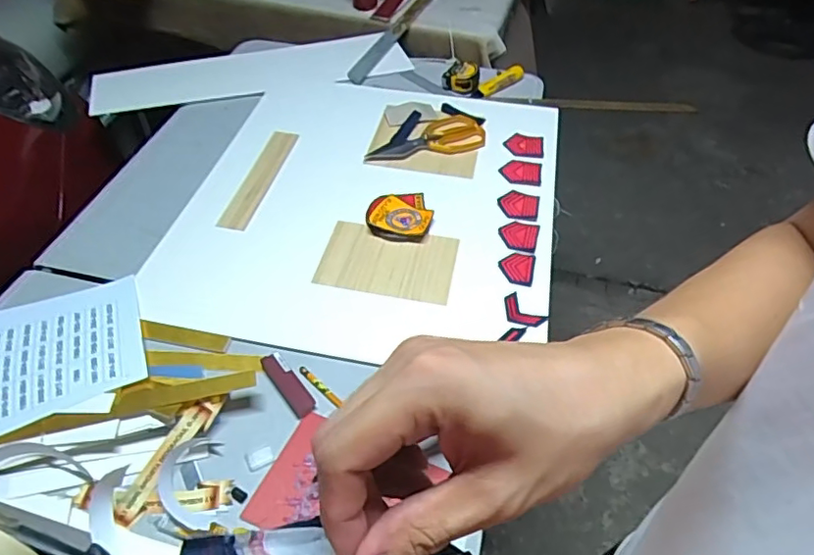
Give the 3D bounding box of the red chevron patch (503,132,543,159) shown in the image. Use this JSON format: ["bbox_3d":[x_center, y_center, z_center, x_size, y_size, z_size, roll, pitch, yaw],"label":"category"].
[{"bbox_3d":[0.217,-0.244,1.074,0.069,0.009,0.076,6,48,7],"label":"red chevron patch"}]

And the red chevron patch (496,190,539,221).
[{"bbox_3d":[0.183,-0.120,0.953,0.066,0.006,0.068,8,46,5],"label":"red chevron patch"}]

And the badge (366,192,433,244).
[{"bbox_3d":[-0.013,-0.095,0.916,0.101,0.025,0.090,0,46,-3],"label":"badge"}]

